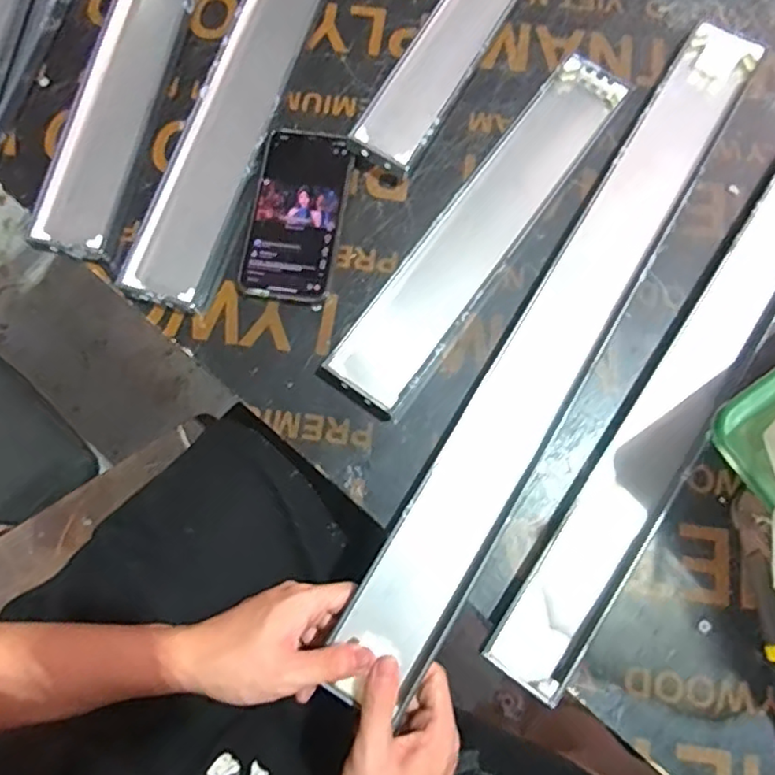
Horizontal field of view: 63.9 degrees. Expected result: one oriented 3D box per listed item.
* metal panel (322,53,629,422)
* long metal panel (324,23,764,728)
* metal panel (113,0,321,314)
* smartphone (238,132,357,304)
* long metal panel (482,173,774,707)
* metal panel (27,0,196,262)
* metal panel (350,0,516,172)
[{"bbox_3d":[0.083,-0.139,0.540,0.071,0.027,0.372,35,77,10],"label":"metal panel"},{"bbox_3d":[0.152,-0.055,0.504,0.069,0.026,0.628,31,75,9],"label":"long metal panel"},{"bbox_3d":[-0.121,-0.303,0.571,0.085,0.013,0.495,16,75,5],"label":"metal panel"},{"bbox_3d":[-0.078,-0.147,0.530,0.074,0.016,0.150,10,74,3],"label":"smartphone"},{"bbox_3d":[0.278,-0.054,0.503,0.064,0.011,0.647,34,77,9],"label":"long metal panel"},{"bbox_3d":[-0.244,-0.265,0.557,0.080,0.016,0.317,12,74,4],"label":"metal panel"},{"bbox_3d":[0.067,-0.333,0.578,0.062,0.024,0.316,28,76,8],"label":"metal panel"}]

